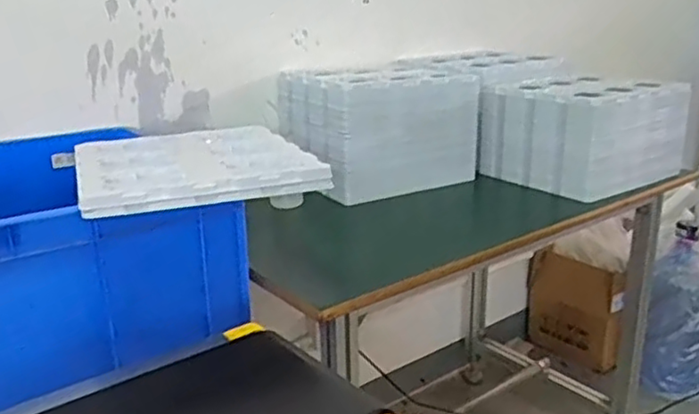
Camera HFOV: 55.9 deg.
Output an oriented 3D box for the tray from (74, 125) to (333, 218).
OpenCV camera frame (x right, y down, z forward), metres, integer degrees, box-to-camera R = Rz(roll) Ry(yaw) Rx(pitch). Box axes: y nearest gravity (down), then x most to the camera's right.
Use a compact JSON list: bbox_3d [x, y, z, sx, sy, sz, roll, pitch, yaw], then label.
[{"bbox_3d":[-0.205,-0.057,0.857,0.272,0.026,0.308,-9,19,-21],"label":"tray"}]

